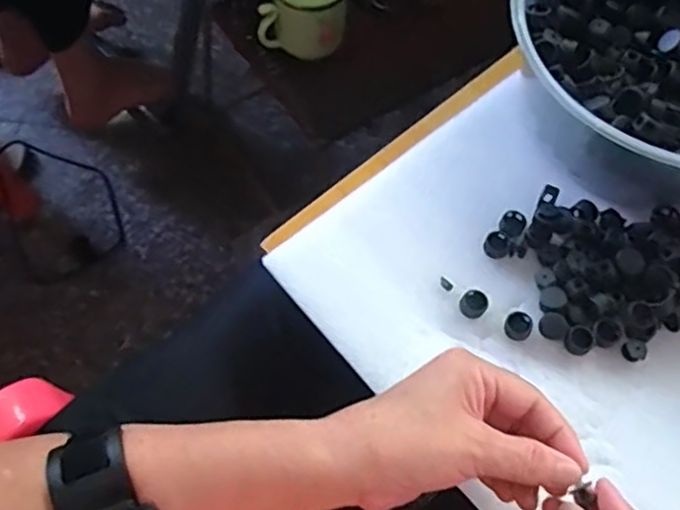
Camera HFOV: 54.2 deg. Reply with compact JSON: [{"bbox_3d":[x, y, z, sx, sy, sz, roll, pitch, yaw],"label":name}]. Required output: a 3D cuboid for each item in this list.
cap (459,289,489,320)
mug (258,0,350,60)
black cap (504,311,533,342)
[{"bbox_3d":[0.090,0.033,0.449,0.017,0.007,0.018,0,65,1],"label":"cap"},{"bbox_3d":[-0.039,-0.296,0.799,0.098,0.081,0.082,14,66,7],"label":"mug"},{"bbox_3d":[0.120,0.047,0.445,0.017,0.008,0.019,7,65,4],"label":"black cap"}]

